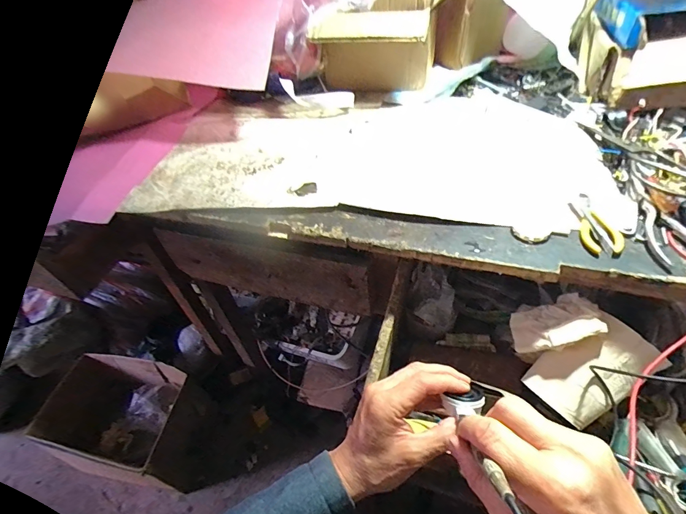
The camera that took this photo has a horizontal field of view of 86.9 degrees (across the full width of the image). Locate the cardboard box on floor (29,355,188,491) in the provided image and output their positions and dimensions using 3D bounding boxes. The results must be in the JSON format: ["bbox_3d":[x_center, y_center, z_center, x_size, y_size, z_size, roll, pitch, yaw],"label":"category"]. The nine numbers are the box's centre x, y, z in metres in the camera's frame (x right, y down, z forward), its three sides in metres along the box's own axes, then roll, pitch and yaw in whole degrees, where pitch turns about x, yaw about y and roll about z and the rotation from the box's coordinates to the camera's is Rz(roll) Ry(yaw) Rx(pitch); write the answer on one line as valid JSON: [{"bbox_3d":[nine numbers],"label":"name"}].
[{"bbox_3d":[-0.611,0.440,1.004,0.389,0.237,0.267,4,48,9],"label":"cardboard box on floor"}]

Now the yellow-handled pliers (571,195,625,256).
[{"bbox_3d":[0.299,-0.043,0.437,0.036,0.010,0.096,-3,47,3],"label":"yellow-handled pliers"}]

